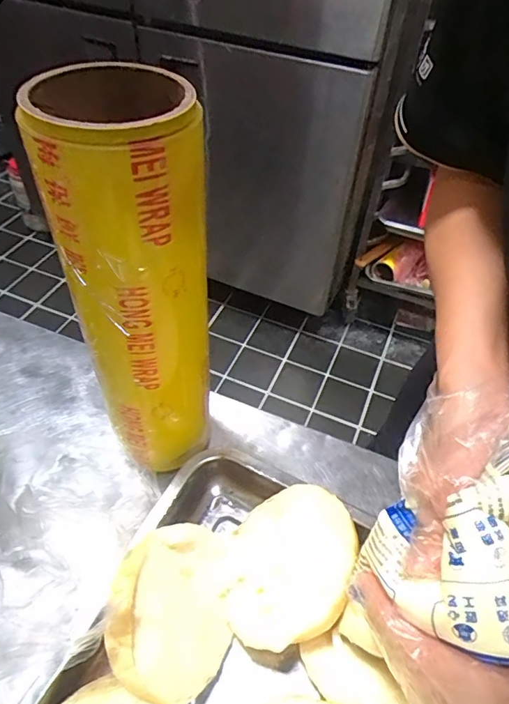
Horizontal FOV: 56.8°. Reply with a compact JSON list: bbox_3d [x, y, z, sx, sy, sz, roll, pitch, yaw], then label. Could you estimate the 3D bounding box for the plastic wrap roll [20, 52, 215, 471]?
[{"bbox_3d":[-0.079,-0.034,0.337,0.089,0.292,0.094,-10,51,-13],"label":"plastic wrap roll"}]

